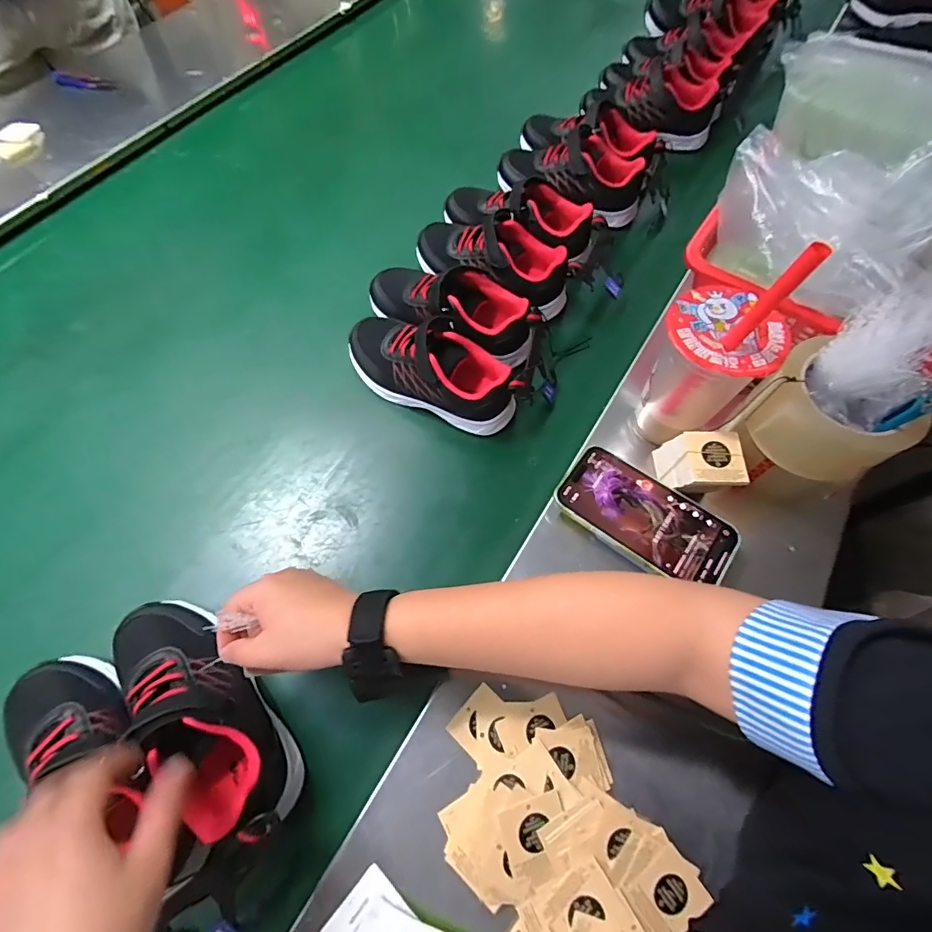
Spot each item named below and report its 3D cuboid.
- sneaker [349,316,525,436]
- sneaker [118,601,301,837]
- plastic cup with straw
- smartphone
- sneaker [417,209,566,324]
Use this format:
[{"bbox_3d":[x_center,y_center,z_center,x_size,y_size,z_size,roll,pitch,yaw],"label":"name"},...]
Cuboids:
[{"bbox_3d":[-0.036,-0.103,0.488,0.192,0.080,0.072,25,67,13],"label":"sneaker"},{"bbox_3d":[-0.199,0.179,0.342,0.189,0.073,0.066,40,71,19],"label":"sneaker"},{"bbox_3d":[0.201,-0.094,0.372,0.081,0.199,0.078,0,64,1],"label":"plastic cup with straw"},{"bbox_3d":[0.154,0.045,0.402,0.148,0.007,0.072,36,70,17],"label":"smartphone"},{"bbox_3d":[0.033,-0.246,0.550,0.189,0.076,0.080,23,67,12],"label":"sneaker"}]

